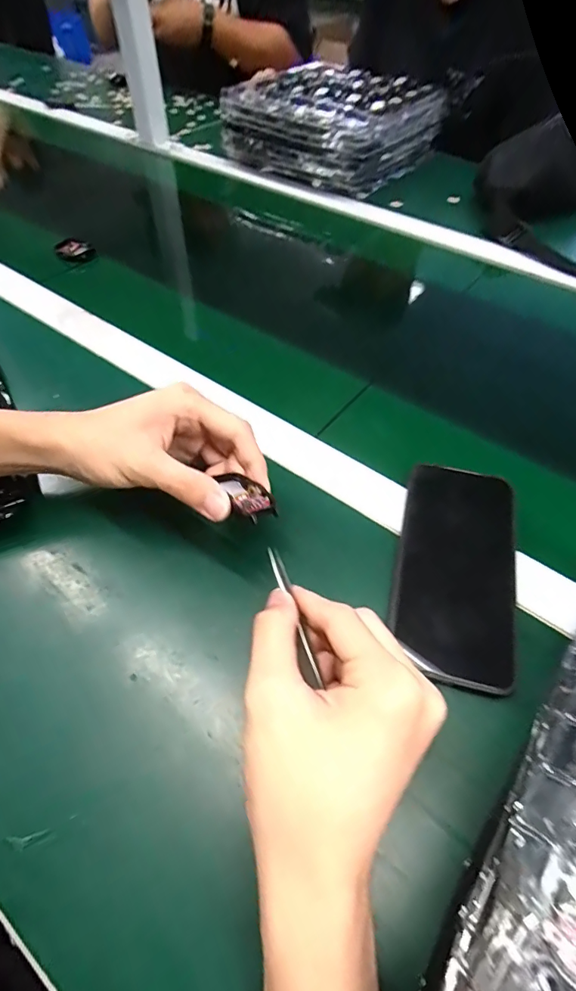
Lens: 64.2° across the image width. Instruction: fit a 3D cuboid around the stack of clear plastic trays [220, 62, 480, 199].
[{"bbox_3d":[0.076,-0.608,0.756,0.268,0.102,0.279,29,58,19],"label":"stack of clear plastic trays"}]

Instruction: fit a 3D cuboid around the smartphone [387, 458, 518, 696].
[{"bbox_3d":[0.115,0.045,0.313,0.079,0.016,0.158,12,54,8],"label":"smartphone"}]

